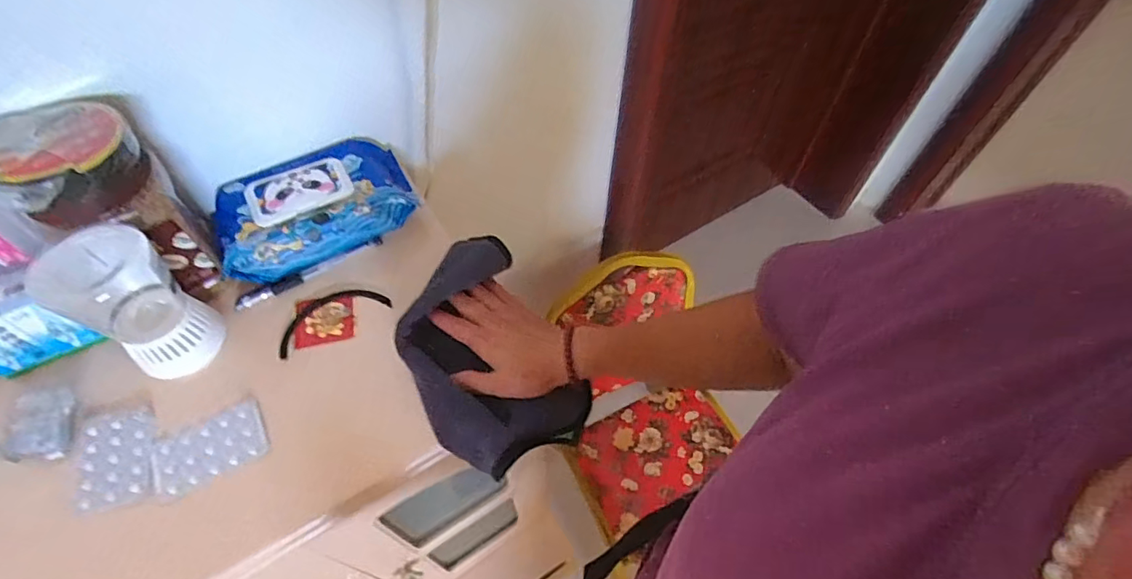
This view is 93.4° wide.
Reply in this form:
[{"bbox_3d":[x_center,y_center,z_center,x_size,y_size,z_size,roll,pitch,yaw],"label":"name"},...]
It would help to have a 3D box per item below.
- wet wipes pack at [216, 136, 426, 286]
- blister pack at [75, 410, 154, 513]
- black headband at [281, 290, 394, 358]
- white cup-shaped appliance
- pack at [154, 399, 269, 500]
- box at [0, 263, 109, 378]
[{"bbox_3d":[-0.260,-0.090,0.556,0.188,0.045,0.116,-25,60,-19],"label":"wet wipes pack"},{"bbox_3d":[-0.373,0.139,0.441,0.055,0.004,0.083,-19,59,-15],"label":"blister pack"},{"bbox_3d":[-0.233,0.023,0.526,0.109,0.012,0.048,-30,62,-21],"label":"black headband"},{"bbox_3d":[-0.346,0.014,0.434,0.064,0.118,0.072,22,57,12],"label":"white cup-shaped appliance"},{"bbox_3d":[-0.299,0.133,0.450,0.081,0.010,0.052,-26,61,-19],"label":"pack"},{"bbox_3d":[-0.474,0.024,0.467,0.088,0.071,0.060,-30,62,-21],"label":"box"}]

